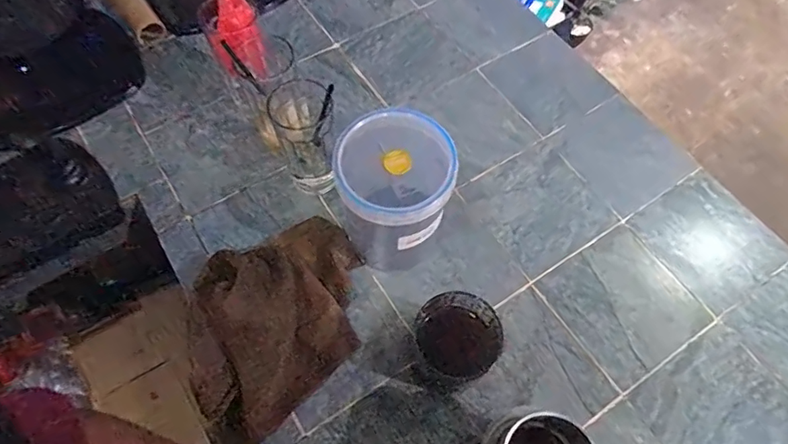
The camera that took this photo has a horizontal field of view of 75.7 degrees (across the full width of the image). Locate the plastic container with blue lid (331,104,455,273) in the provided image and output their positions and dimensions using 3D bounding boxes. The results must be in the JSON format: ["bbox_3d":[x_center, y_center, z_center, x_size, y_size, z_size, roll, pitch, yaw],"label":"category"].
[{"bbox_3d":[0.002,-0.021,0.548,0.105,0.165,0.104,1,63,-1],"label":"plastic container with blue lid"}]

